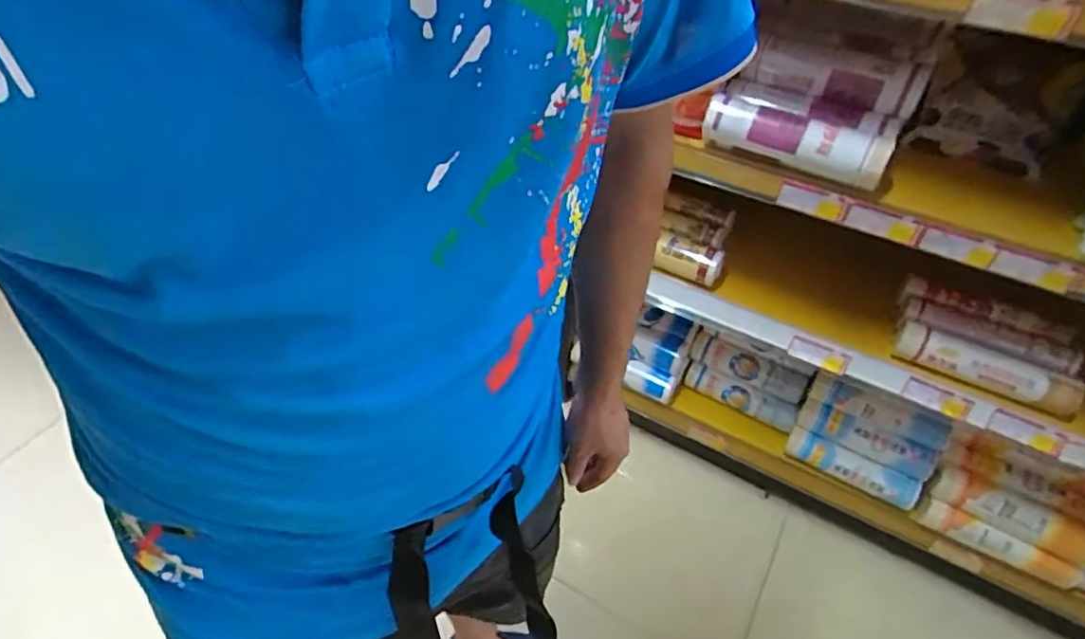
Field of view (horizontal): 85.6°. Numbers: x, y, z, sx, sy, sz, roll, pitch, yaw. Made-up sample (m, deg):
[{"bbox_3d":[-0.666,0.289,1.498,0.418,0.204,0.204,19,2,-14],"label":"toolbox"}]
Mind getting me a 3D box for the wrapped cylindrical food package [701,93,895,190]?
[{"bbox_3d":[0.355,-0.256,0.815,0.244,0.057,0.080,27,52,23],"label":"wrapped cylindrical food package"}]

